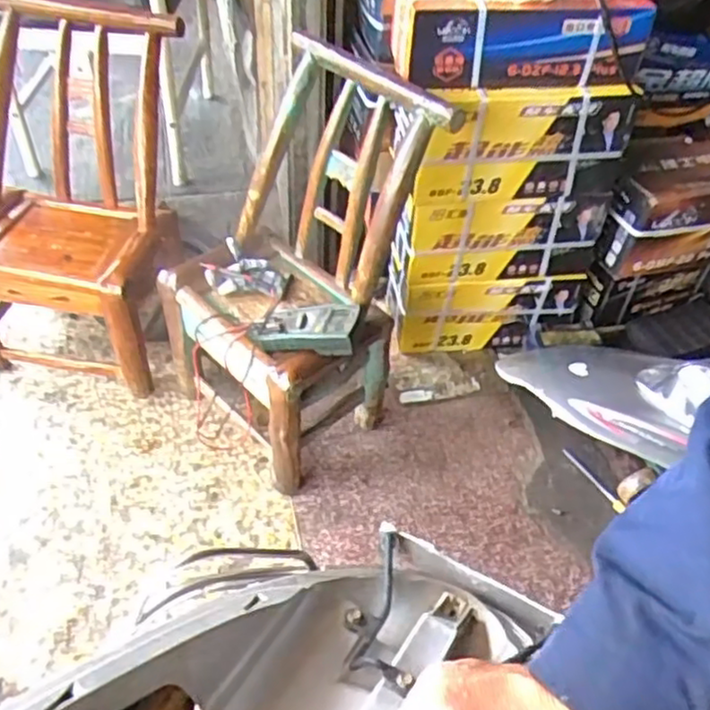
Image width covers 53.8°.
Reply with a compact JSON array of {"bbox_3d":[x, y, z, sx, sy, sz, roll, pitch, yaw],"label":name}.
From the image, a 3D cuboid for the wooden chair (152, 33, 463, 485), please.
[{"bbox_3d":[-0.079,-0.145,1.285,0.433,0.668,0.388,-32,56,-29],"label":"wooden chair"}]

